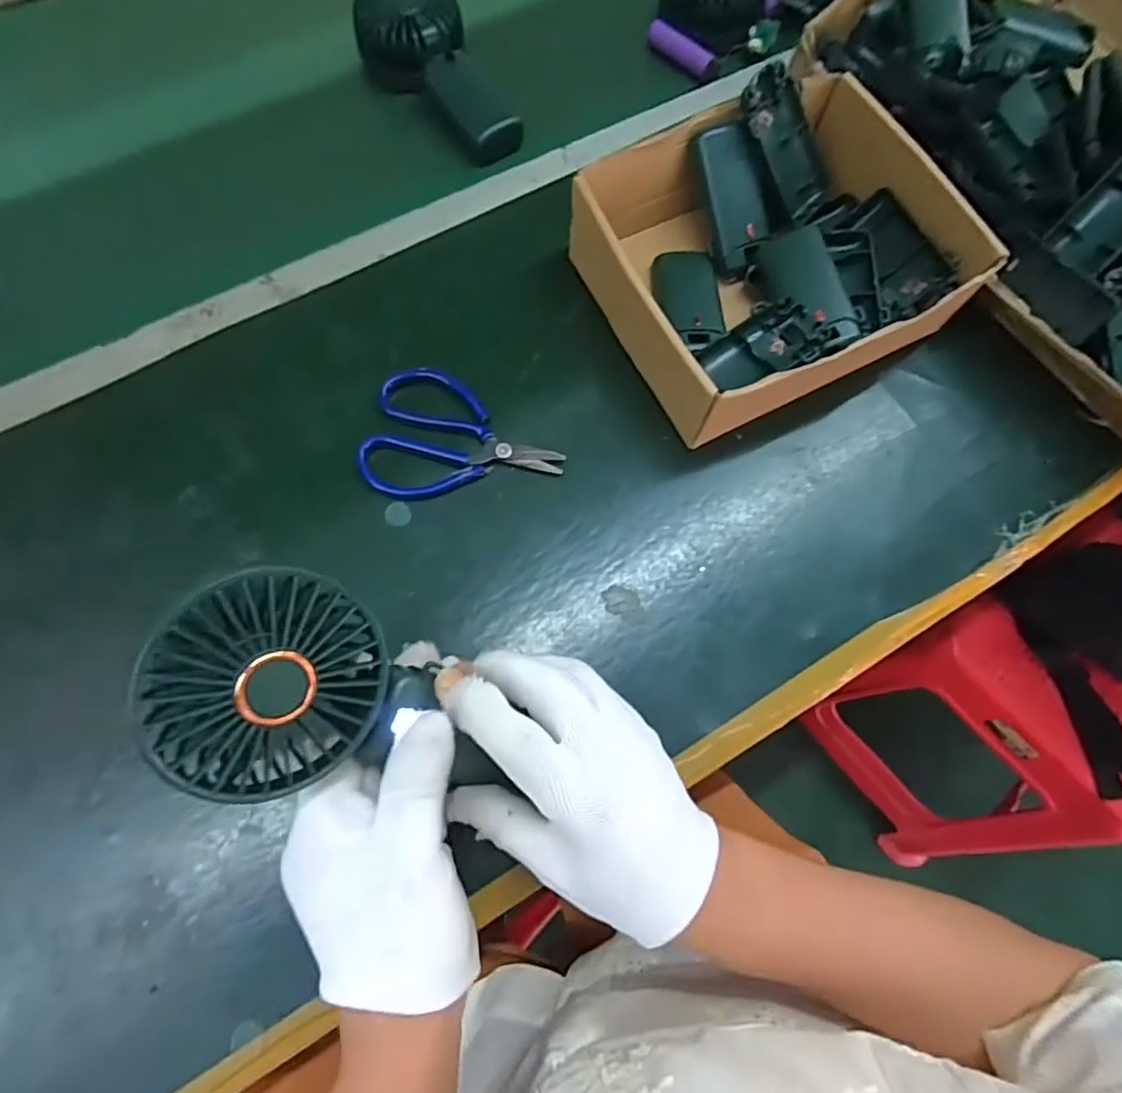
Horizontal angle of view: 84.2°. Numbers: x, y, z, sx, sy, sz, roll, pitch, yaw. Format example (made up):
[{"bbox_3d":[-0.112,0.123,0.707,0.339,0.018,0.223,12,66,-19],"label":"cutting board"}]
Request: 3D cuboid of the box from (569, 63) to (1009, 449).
[{"bbox_3d":[0.134,-0.191,0.413,0.226,0.074,0.192,-26,74,-9],"label":"box"}]

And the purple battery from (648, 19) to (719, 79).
[{"bbox_3d":[0.101,-0.419,0.524,0.019,0.013,0.073,-40,77,-13],"label":"purple battery"}]

